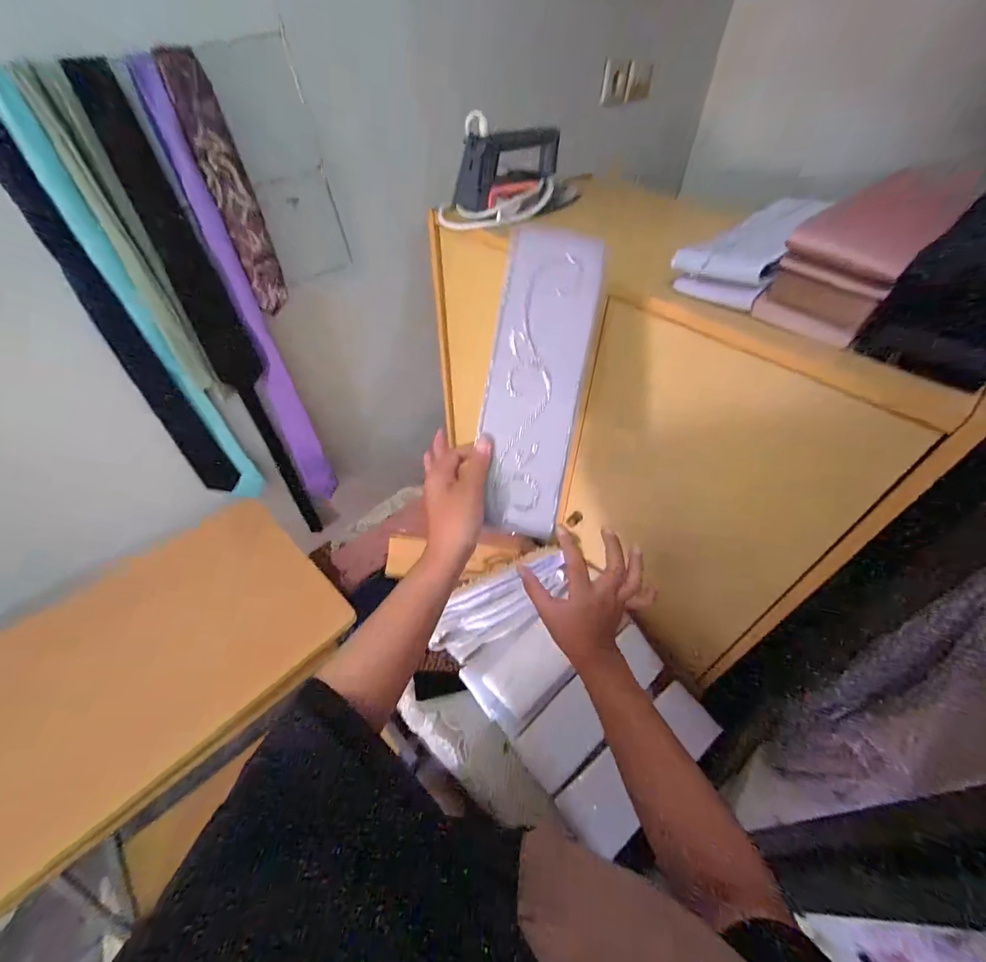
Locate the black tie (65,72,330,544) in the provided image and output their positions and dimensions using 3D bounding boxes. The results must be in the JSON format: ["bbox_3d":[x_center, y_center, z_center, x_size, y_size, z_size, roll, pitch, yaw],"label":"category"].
[{"bbox_3d":[-0.524,-0.222,0.900,0.083,0.946,0.026,-29,50,-26],"label":"black tie"}]

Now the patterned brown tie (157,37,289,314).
[{"bbox_3d":[-0.428,-0.467,0.710,0.064,0.352,0.029,-20,50,-18],"label":"patterned brown tie"}]

